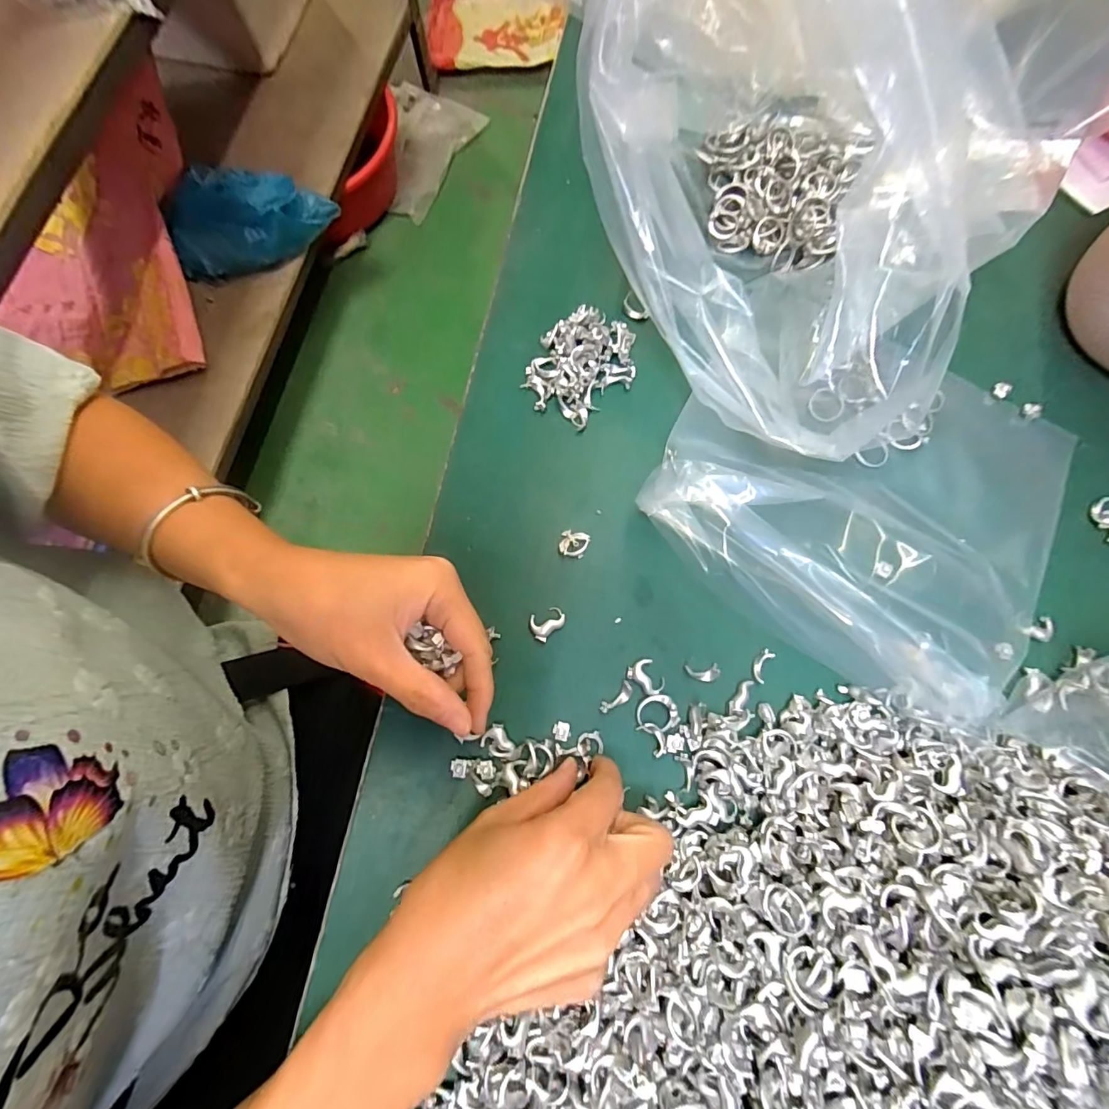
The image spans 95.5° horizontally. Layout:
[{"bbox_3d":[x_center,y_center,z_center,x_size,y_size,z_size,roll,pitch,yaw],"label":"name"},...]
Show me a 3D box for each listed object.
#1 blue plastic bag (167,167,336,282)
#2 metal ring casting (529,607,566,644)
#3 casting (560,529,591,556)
[{"bbox_3d":[-0.540,-0.589,0.886,0.295,0.125,0.105,-19,77,-4],"label":"blue plastic bag"},{"bbox_3d":[-0.005,0.038,0.284,0.015,0.004,0.020,44,81,10],"label":"metal ring casting"},{"bbox_3d":[0.012,-0.006,0.295,0.016,0.004,0.015,13,77,4],"label":"casting"}]

